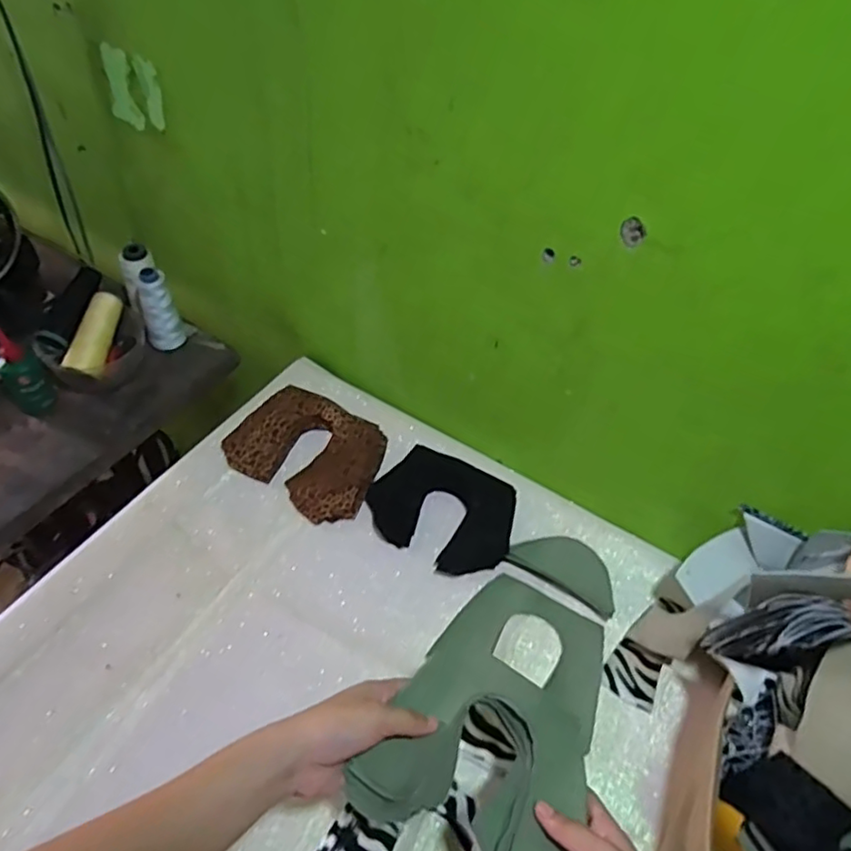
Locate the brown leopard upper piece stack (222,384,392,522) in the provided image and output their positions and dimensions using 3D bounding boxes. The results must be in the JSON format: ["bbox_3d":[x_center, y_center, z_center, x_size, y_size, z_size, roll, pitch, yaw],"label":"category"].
[{"bbox_3d":[-0.137,0.027,0.728,0.171,0.037,0.137,25,51,14],"label":"brown leopard upper piece stack"}]

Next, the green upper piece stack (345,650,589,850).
[{"bbox_3d":[0.045,0.244,0.459,0.154,0.034,0.141,23,51,12],"label":"green upper piece stack"}]

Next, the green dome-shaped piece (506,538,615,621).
[{"bbox_3d":[0.152,0.148,0.654,0.115,0.009,0.058,30,53,18],"label":"green dome-shaped piece"}]

